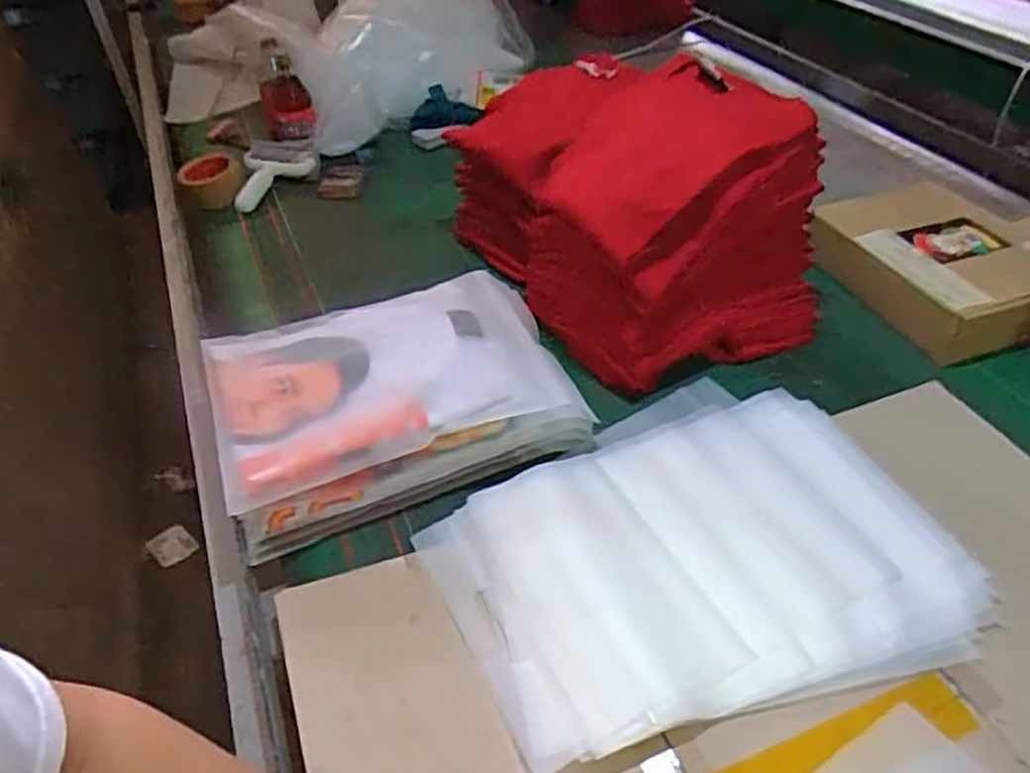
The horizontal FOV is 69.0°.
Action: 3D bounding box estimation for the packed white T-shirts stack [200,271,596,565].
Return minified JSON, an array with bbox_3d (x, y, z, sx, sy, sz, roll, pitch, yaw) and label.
[{"bbox_3d":[-0.130,0.003,0.786,0.346,0.100,0.242,-16,42,-17],"label":"packed white T-shirts stack"}]

